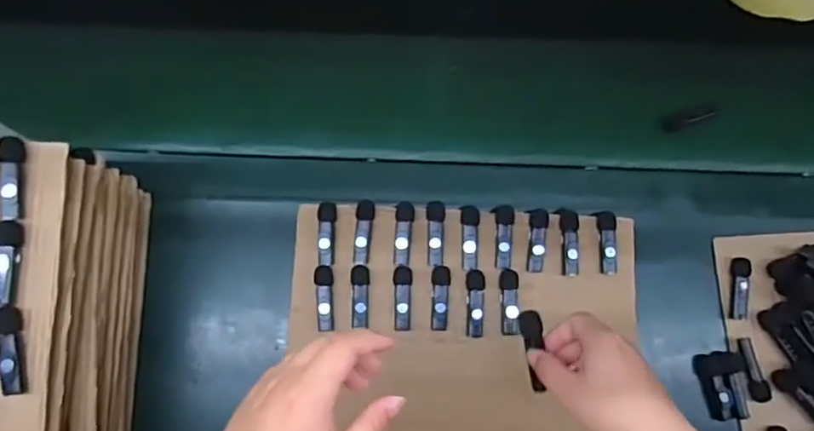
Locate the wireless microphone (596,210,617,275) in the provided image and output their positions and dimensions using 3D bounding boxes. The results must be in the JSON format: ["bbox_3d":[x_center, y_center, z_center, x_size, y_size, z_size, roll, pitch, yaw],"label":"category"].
[{"bbox_3d":[0.208,0.027,0.631,0.018,0.012,0.066,-2,76,-1],"label":"wireless microphone"}]

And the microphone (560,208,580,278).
[{"bbox_3d":[0.169,0.028,0.630,0.022,0.011,0.069,2,76,0],"label":"microphone"}]

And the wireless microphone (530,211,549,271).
[{"bbox_3d":[0.134,0.025,0.625,0.019,0.013,0.063,8,76,2],"label":"wireless microphone"}]

